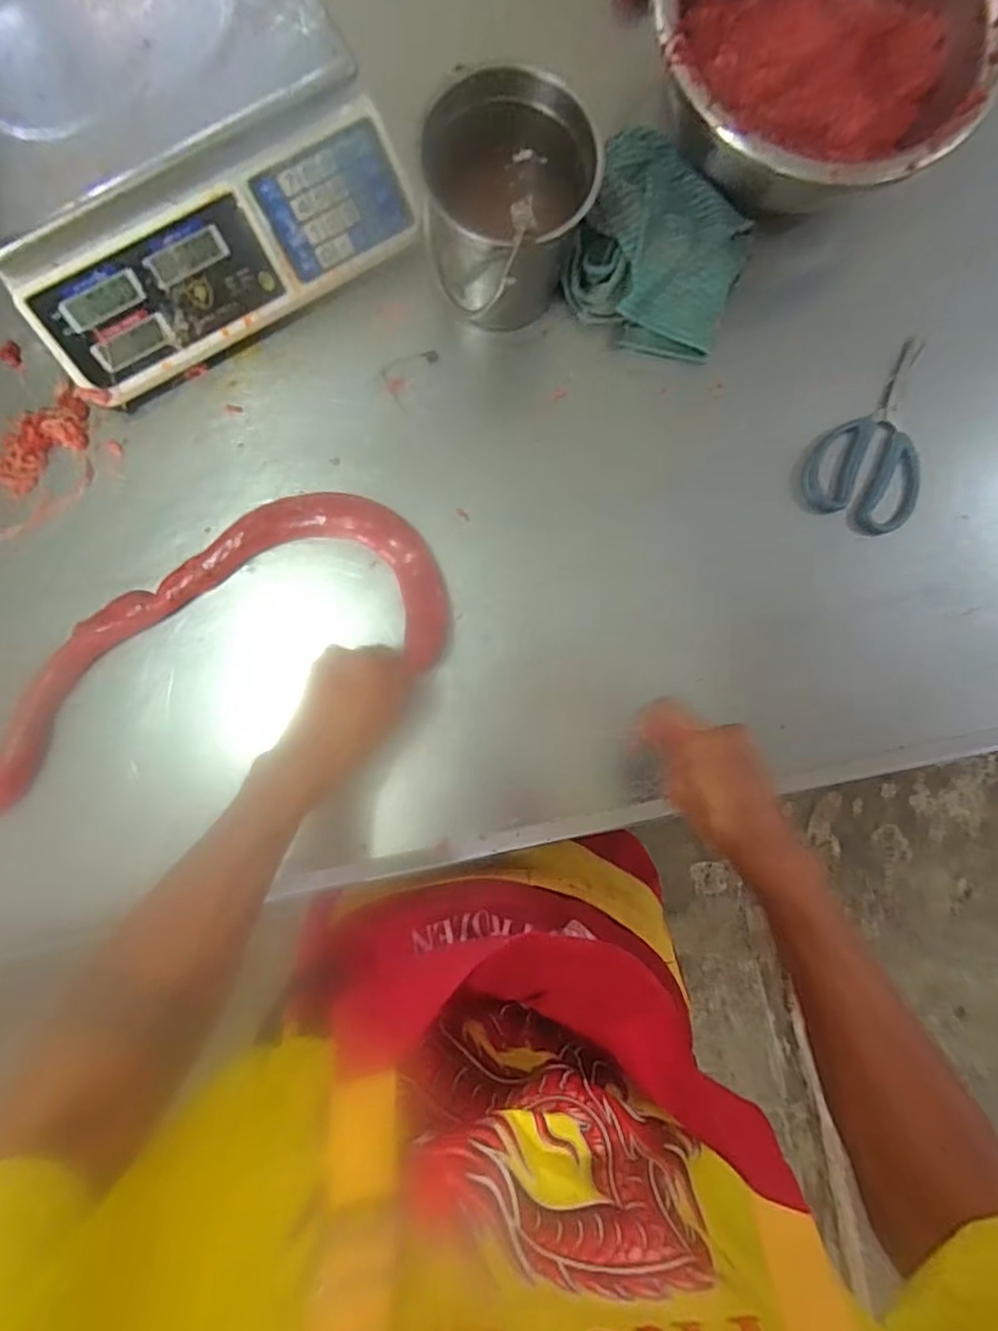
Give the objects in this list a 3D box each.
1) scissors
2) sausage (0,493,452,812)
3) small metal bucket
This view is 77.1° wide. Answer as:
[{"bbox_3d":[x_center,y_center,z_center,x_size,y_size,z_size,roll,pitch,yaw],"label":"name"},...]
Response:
[{"bbox_3d":[0.364,-0.211,0.589,0.102,0.025,0.172,31,90,-3],"label":"scissors"},{"bbox_3d":[-0.287,0.001,0.544,0.495,0.026,0.180,-25,92,-3],"label":"sausage"},{"bbox_3d":[0.003,-0.364,0.510,0.129,0.157,0.119,0,87,-3],"label":"small metal bucket"}]

